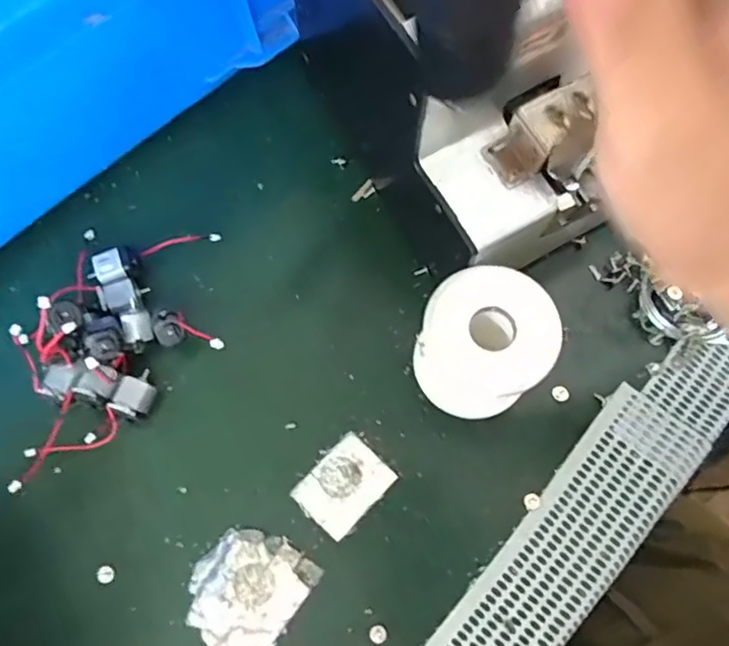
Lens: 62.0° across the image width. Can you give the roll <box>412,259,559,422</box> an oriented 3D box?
[{"bbox_3d":[0.058,0.009,0.313,0.067,0.065,0.058,-4,70,1],"label":"roll"}]

